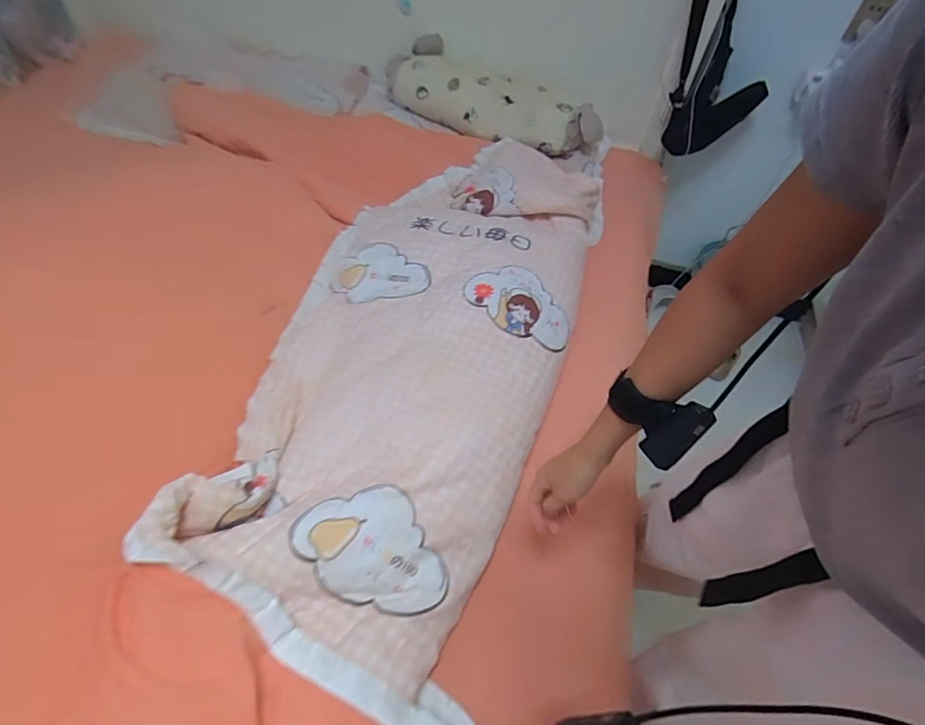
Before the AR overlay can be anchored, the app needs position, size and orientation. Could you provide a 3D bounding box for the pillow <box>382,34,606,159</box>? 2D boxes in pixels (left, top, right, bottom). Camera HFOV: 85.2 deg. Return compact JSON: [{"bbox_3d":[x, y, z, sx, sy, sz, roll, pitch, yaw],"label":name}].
[{"bbox_3d":[0.060,-0.699,1.319,0.608,0.121,0.170,26,54,15],"label":"pillow"}]

